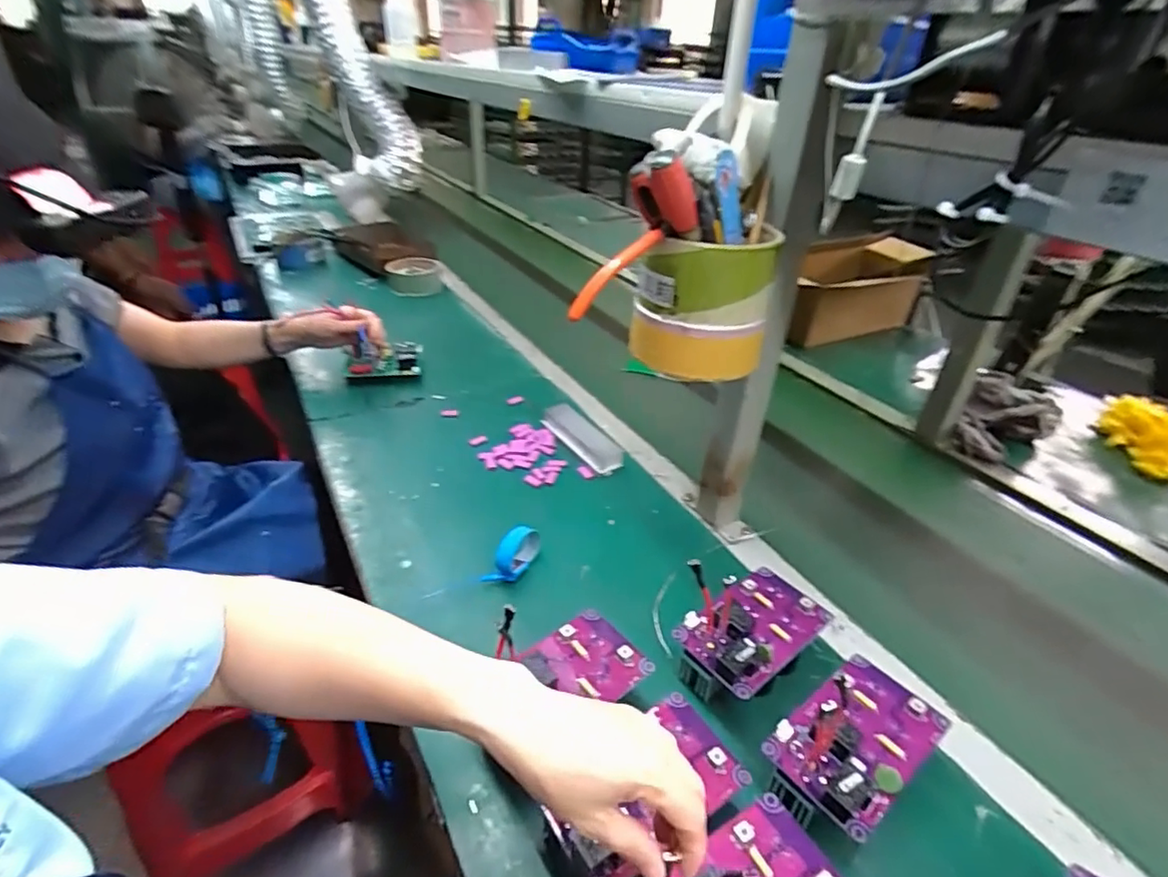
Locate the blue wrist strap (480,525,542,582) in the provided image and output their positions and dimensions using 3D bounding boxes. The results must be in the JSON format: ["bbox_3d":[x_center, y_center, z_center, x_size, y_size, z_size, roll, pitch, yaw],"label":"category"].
[{"bbox_3d":[-0.076,0.127,0.650,0.022,0.045,0.081,24,38,29],"label":"blue wrist strap"}]

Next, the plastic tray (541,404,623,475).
[{"bbox_3d":[-0.001,-0.001,0.865,0.055,0.026,0.155,-21,40,-32],"label":"plastic tray"}]

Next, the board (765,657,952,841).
[{"bbox_3d":[0.214,0.247,0.473,0.142,0.069,0.087,-21,40,-33],"label":"board"}]

